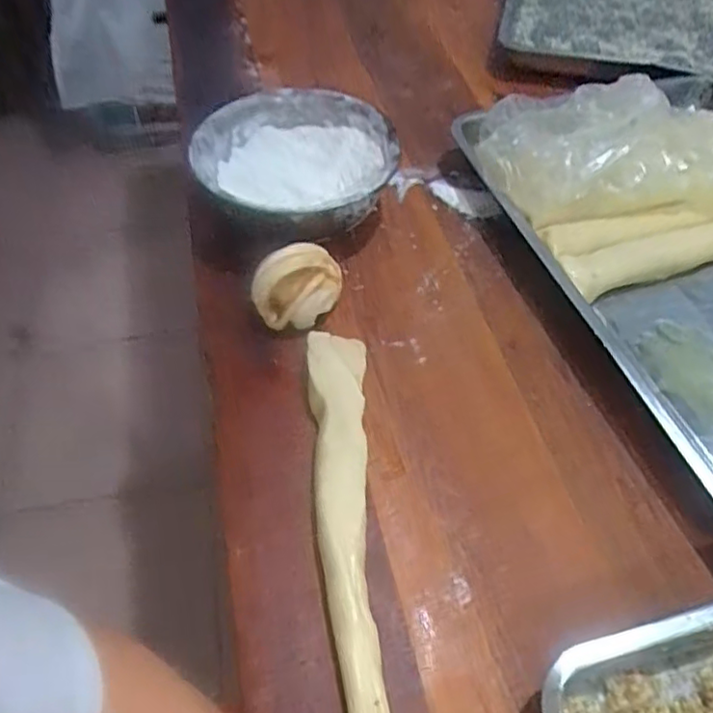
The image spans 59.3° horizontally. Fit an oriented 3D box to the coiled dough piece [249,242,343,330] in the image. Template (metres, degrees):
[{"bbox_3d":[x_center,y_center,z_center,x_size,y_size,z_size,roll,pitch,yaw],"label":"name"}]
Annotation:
[{"bbox_3d":[-0.059,-0.067,0.611,0.086,0.048,0.070,-1,52,-1],"label":"coiled dough piece"}]

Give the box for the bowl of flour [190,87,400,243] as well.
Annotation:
[{"bbox_3d":[-0.067,-0.217,0.723,0.210,0.088,0.210,0,52,0],"label":"bowl of flour"}]

